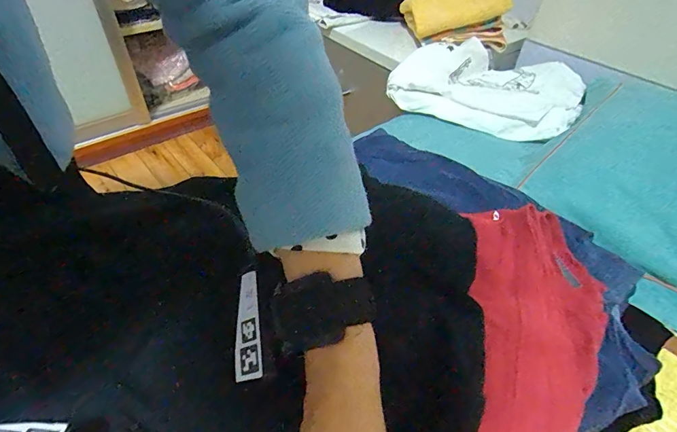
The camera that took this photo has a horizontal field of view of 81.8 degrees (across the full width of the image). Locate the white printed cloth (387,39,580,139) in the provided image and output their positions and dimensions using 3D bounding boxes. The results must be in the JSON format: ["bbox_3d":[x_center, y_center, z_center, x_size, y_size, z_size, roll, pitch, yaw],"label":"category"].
[{"bbox_3d":[0.267,-0.239,0.716,0.323,0.053,0.268,19,46,17],"label":"white printed cloth"}]

